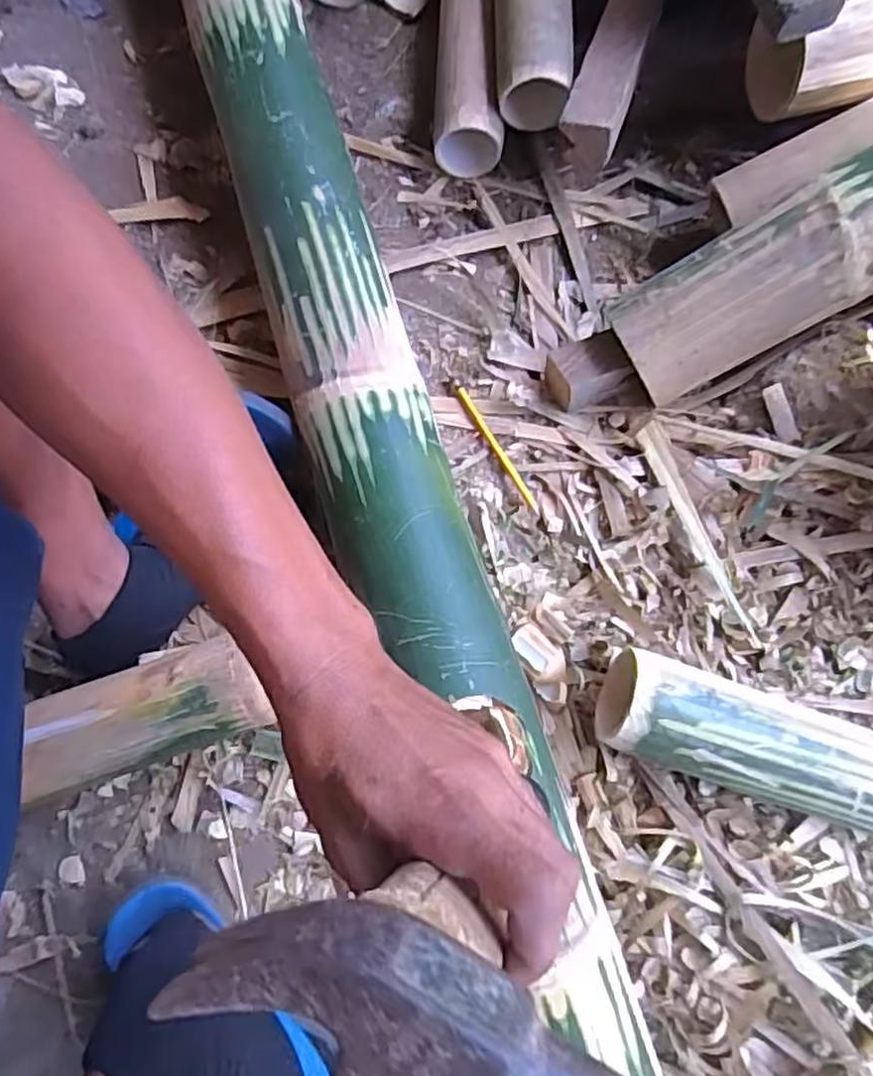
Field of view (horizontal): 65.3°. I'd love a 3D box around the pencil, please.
[{"bbox_3d":[0.053,-0.087,0.627,0.010,0.006,0.146,-30,80,-6],"label":"pencil"}]

